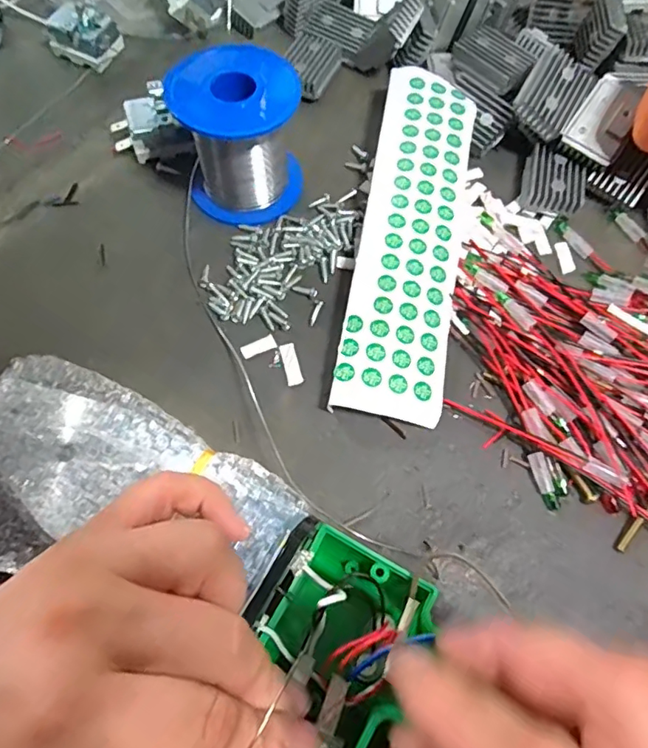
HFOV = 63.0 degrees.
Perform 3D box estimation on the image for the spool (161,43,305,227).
[{"bbox_3d":[-0.044,-0.128,0.283,0.062,0.064,0.061,-4,67,-3],"label":"spool"}]

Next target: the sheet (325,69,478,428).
[{"bbox_3d":[0.048,-0.078,0.290,0.052,0.018,0.215,11,67,4],"label":"sheet"}]

